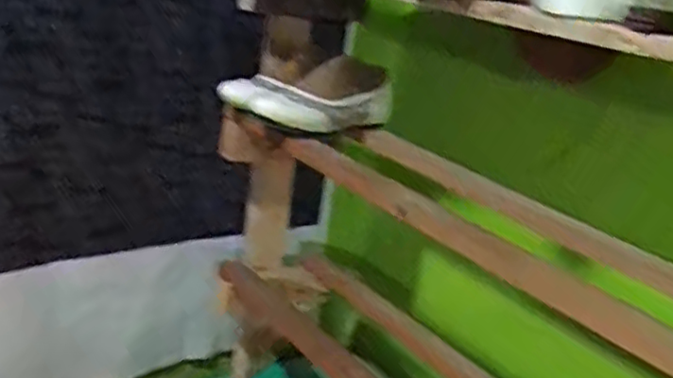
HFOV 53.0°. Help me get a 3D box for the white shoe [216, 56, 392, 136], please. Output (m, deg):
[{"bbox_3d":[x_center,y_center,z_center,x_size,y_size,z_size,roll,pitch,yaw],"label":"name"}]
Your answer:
[{"bbox_3d":[-0.024,-0.128,0.932,0.242,0.087,0.088,-10,26,-37],"label":"white shoe"}]

